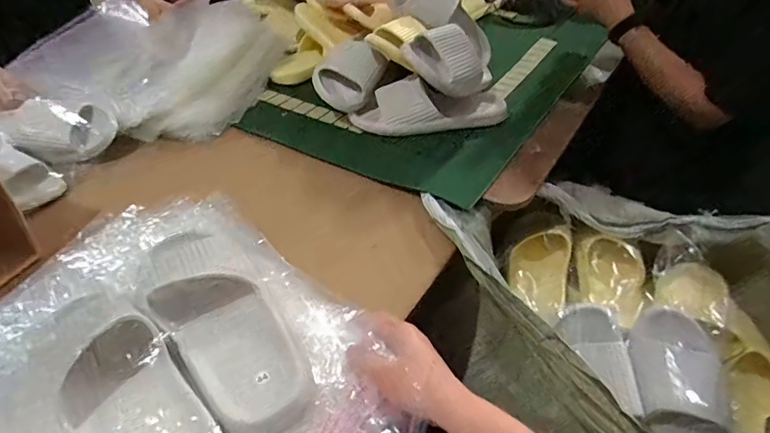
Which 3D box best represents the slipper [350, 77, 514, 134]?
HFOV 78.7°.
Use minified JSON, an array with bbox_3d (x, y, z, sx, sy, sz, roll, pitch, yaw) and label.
[{"bbox_3d":[0.082,-0.194,0.802,0.272,0.083,0.094,-10,43,-9],"label":"slipper"}]

